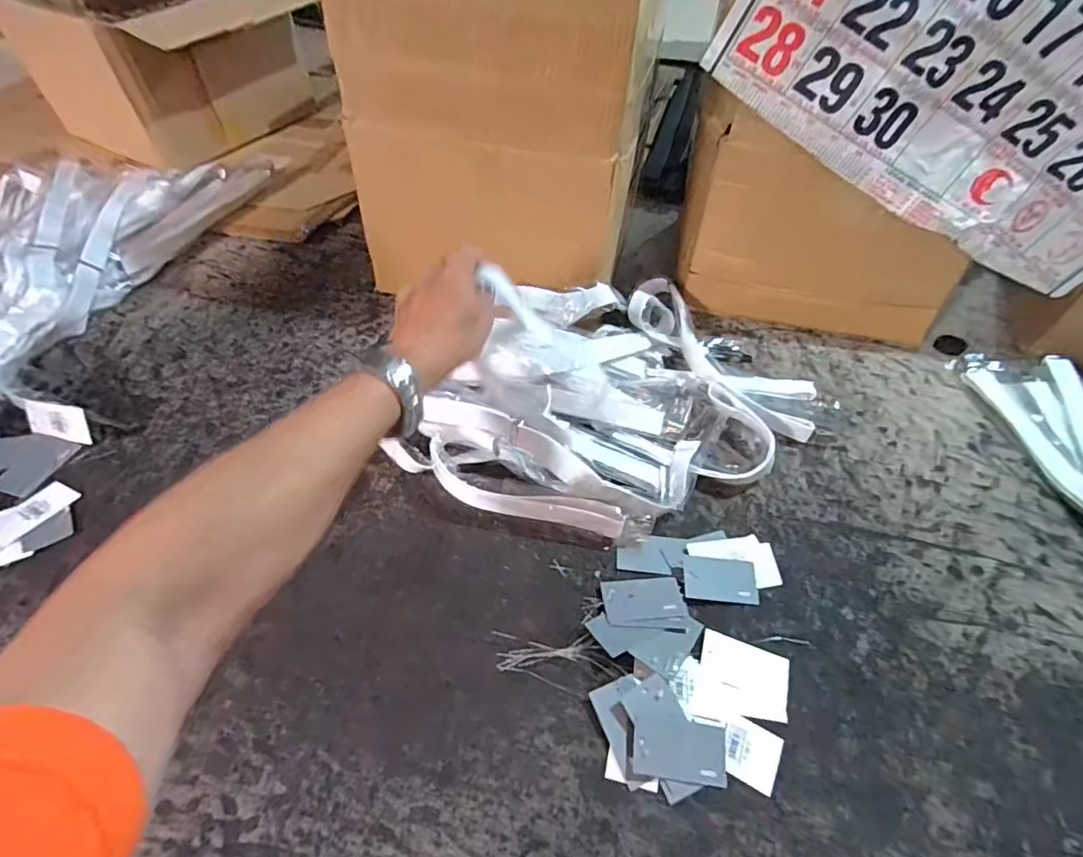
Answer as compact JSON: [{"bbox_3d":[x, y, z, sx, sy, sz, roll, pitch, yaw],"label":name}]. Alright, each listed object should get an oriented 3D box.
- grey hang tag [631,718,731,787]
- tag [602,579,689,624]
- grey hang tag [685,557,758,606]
[{"bbox_3d":[0.106,0.244,0.408,0.072,0.005,0.040,14,56,-6],"label":"grey hang tag"},{"bbox_3d":[0.093,0.155,0.486,0.071,0.006,0.039,-4,48,-3],"label":"tag"},{"bbox_3d":[0.167,0.141,0.505,0.069,0.006,0.042,7,54,-5],"label":"grey hang tag"}]

